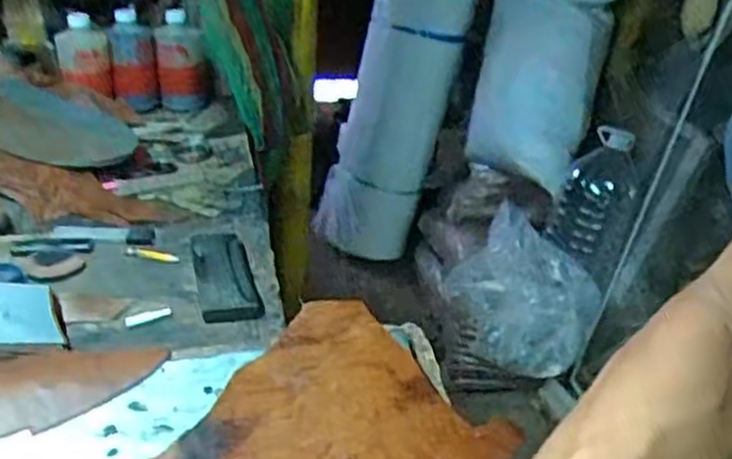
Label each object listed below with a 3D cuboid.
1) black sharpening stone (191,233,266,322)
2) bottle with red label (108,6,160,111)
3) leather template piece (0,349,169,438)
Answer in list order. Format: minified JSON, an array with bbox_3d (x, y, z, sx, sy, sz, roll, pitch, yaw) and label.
[{"bbox_3d":[-0.144,0.043,0.768,0.056,0.011,0.167,-7,30,-15],"label":"black sharpening stone"},{"bbox_3d":[-0.357,-0.255,1.163,0.067,0.146,0.054,-8,32,-23],"label":"bottle with red label"},{"bbox_3d":[-0.246,0.121,0.599,0.161,0.011,0.101,-10,25,-13],"label":"leather template piece"}]

